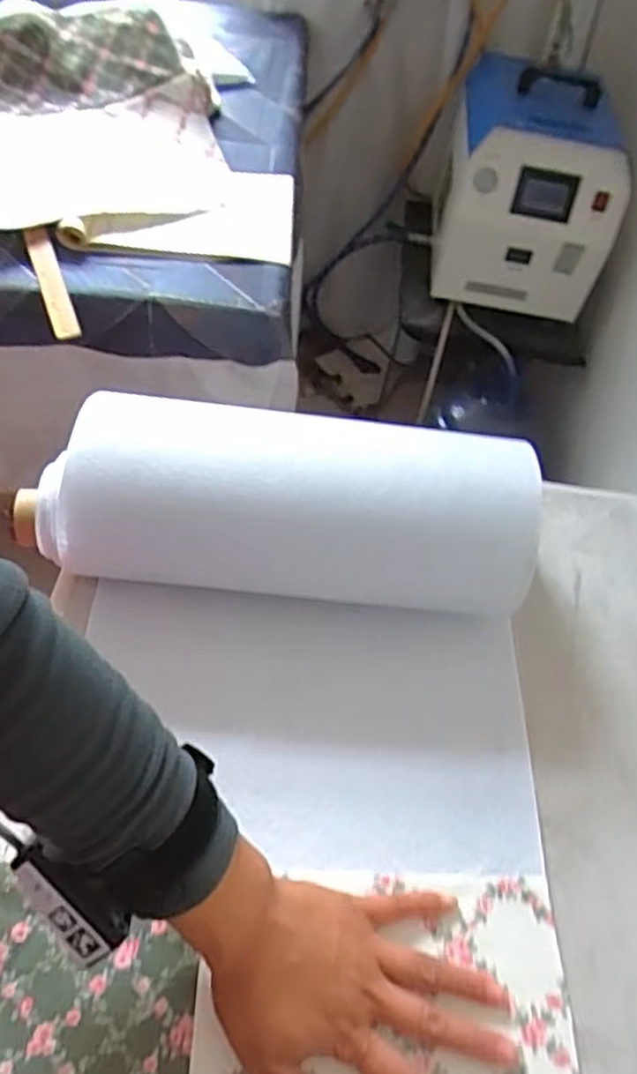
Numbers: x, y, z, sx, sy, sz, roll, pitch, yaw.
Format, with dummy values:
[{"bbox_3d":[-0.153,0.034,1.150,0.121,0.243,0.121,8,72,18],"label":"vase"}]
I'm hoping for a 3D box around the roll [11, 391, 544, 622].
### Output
[{"bbox_3d":[-0.023,-0.025,0.515,0.348,0.125,0.117,7,56,0],"label":"roll"}]

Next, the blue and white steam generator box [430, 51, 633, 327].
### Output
[{"bbox_3d":[0.376,-0.637,1.274,0.277,0.281,0.323,8,54,-1],"label":"blue and white steam generator box"}]

